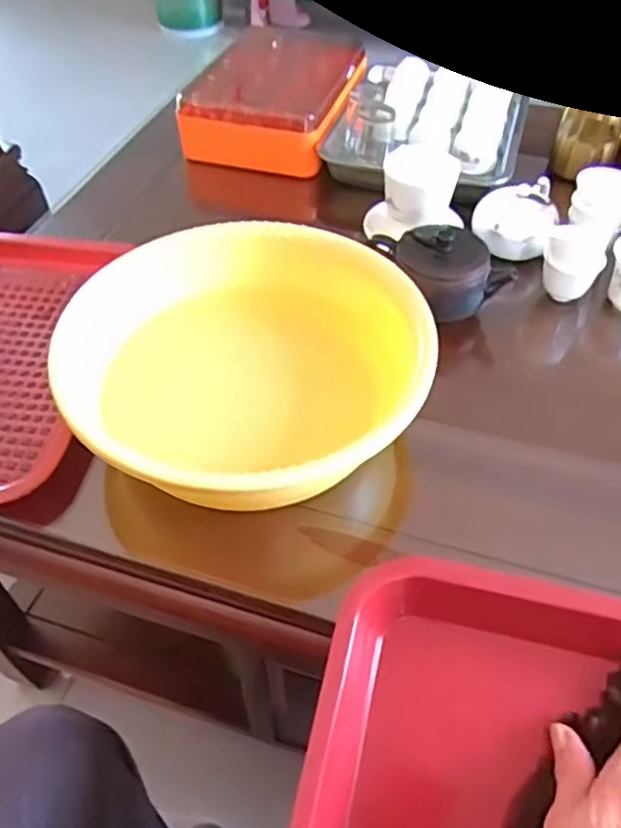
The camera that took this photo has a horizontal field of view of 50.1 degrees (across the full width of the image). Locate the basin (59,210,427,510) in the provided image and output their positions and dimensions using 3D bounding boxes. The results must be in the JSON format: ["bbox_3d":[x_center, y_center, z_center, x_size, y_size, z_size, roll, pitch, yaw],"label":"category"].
[{"bbox_3d":[-0.056,-0.032,0.542,0.257,0.113,0.248,0,49,0],"label":"basin"}]

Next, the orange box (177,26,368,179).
[{"bbox_3d":[-0.044,-0.425,0.887,0.192,0.078,0.254,14,51,11],"label":"orange box"}]

